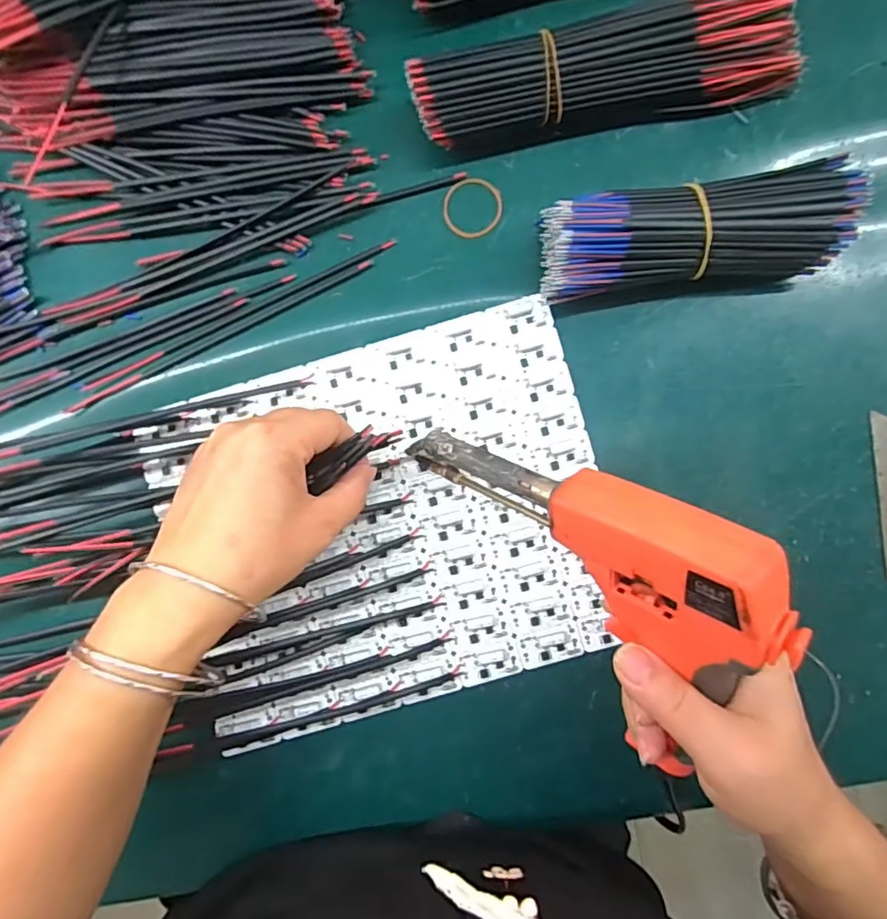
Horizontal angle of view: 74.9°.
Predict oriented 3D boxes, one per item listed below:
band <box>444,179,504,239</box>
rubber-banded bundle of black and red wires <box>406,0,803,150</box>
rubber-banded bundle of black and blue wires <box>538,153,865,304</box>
[{"bbox_3d":[0.017,-0.142,0.325,0.033,0.004,0.034,0,91,2],"label":"band"},{"bbox_3d":[0.083,-0.205,0.302,0.195,0.036,0.045,-9,90,2],"label":"rubber-banded bundle of black and red wires"},{"bbox_3d":[0.125,-0.116,0.298,0.149,0.042,0.048,-6,90,2],"label":"rubber-banded bundle of black and blue wires"}]

